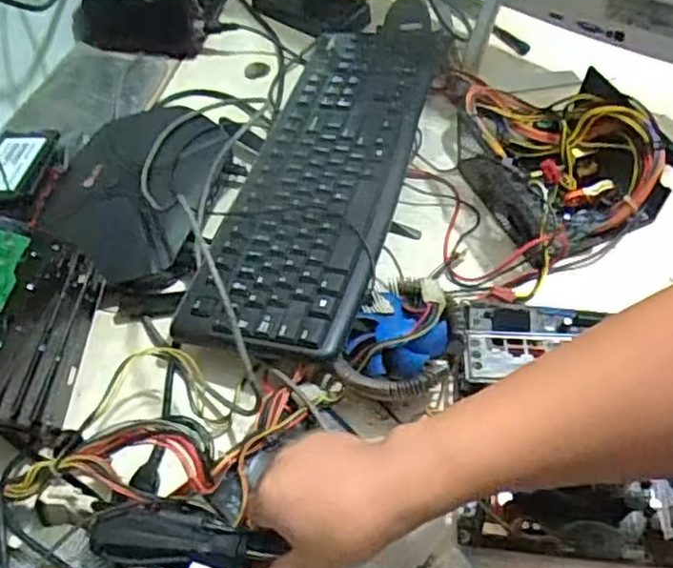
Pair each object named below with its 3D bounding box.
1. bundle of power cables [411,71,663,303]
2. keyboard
[{"bbox_3d":[0.179,-0.101,0.664,0.220,0.098,0.219,27,59,19],"label":"bundle of power cables"},{"bbox_3d":[-0.008,-0.117,0.669,0.143,0.030,0.437,14,56,12],"label":"keyboard"}]

